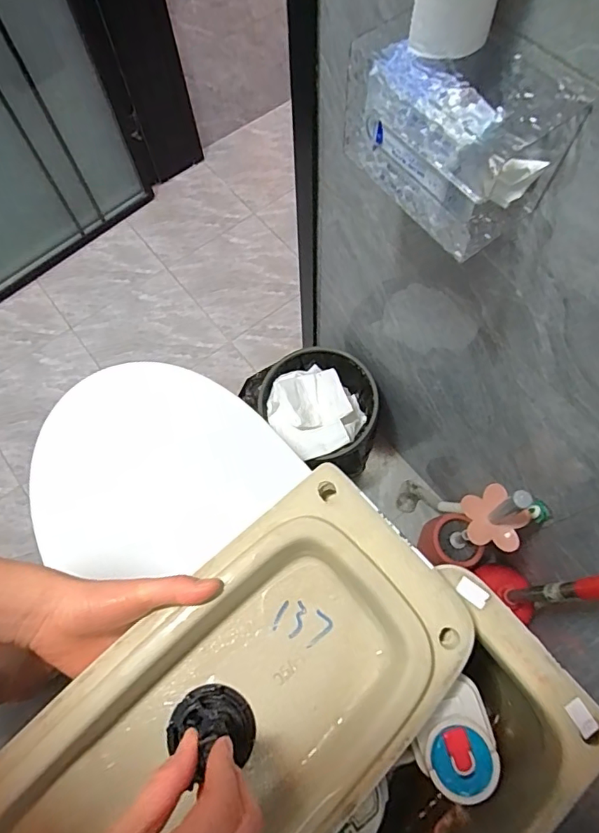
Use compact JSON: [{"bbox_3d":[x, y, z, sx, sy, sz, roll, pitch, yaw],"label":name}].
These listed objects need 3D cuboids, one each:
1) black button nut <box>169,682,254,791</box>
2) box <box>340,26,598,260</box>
[{"bbox_3d":[-0.060,0.211,0.340,0.055,0.017,0.050,-1,67,2],"label":"black button nut"},{"bbox_3d":[0.125,-0.241,0.435,0.094,0.114,0.175,-40,71,-14],"label":"box"}]

